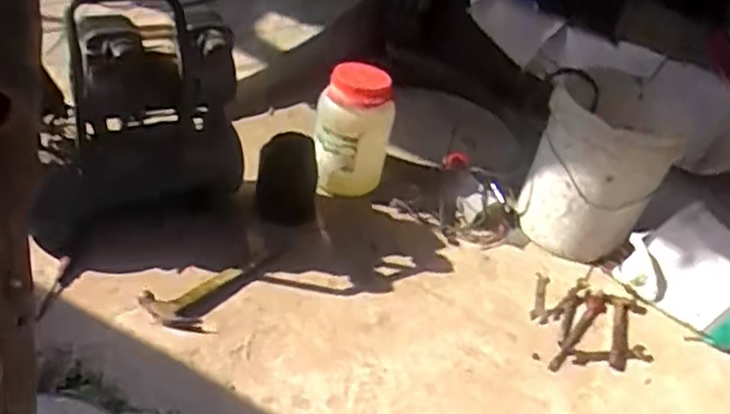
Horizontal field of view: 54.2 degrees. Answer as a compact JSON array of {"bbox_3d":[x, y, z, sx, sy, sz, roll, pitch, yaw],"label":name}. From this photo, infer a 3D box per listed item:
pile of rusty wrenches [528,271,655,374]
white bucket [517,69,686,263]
[{"bbox_3d":[0.459,0.243,1.452,0.231,0.034,0.231,13,36,-1],"label":"pile of rusty wrenches"},{"bbox_3d":[0.519,-0.096,1.581,0.270,0.360,0.309,23,37,11],"label":"white bucket"}]

